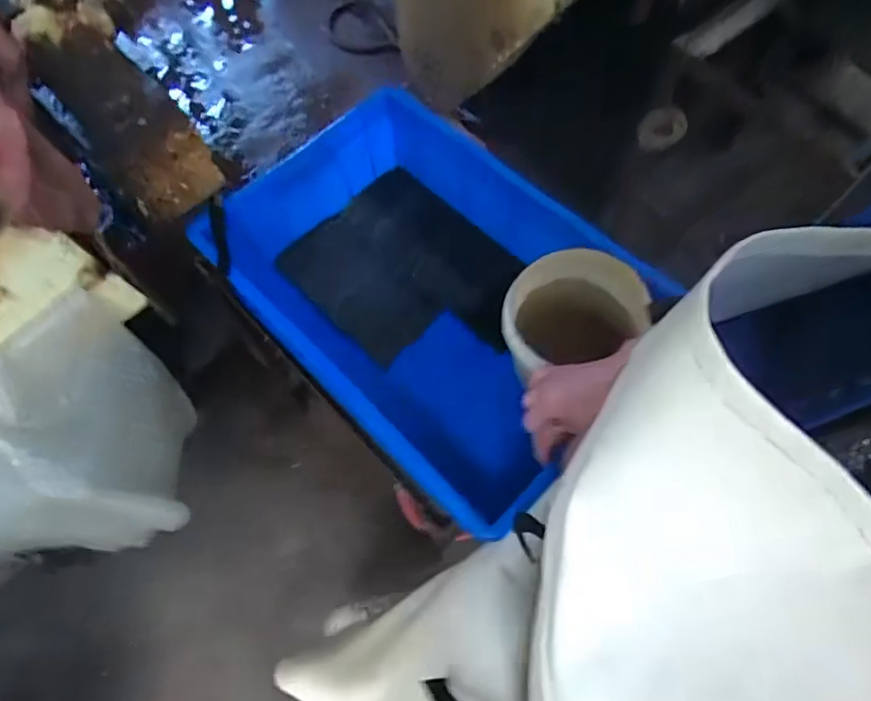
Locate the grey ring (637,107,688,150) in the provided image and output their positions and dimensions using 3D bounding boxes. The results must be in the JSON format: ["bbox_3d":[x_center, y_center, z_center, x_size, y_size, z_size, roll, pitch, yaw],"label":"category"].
[{"bbox_3d":[0.453,-0.442,1.101,0.116,0.088,0.015,9,43,-32],"label":"grey ring"}]

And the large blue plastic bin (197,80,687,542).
[{"bbox_3d":[-0.009,-0.082,0.728,0.478,0.196,0.339,41,75,16],"label":"large blue plastic bin"}]

